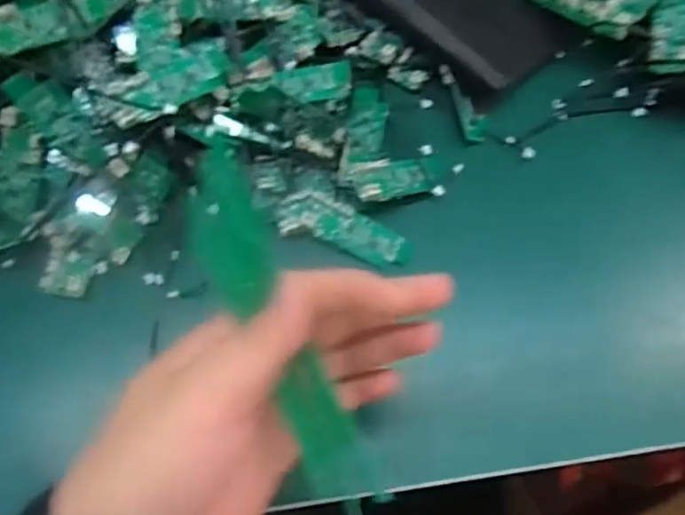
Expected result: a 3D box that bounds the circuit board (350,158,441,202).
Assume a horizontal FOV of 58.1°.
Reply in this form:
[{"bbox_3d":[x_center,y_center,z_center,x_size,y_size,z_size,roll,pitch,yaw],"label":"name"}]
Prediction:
[{"bbox_3d":[0.034,-0.049,0.372,0.064,0.012,0.023,-14,64,-35],"label":"circuit board"}]

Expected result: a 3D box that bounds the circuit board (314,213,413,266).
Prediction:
[{"bbox_3d":[0.013,-0.012,0.365,0.057,0.011,0.022,21,65,6],"label":"circuit board"}]

